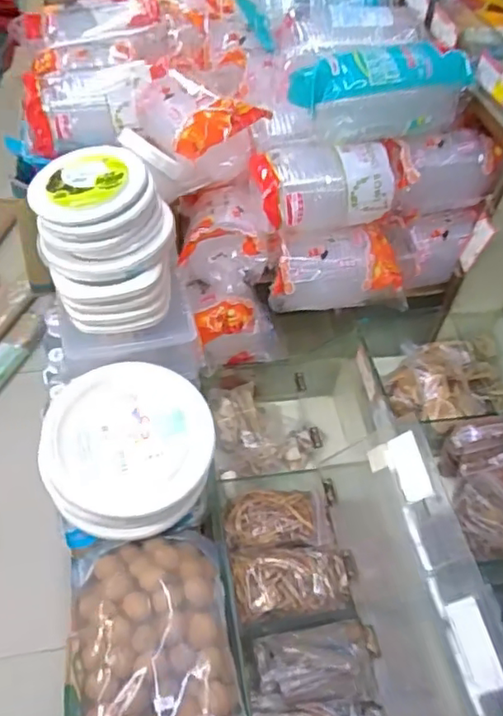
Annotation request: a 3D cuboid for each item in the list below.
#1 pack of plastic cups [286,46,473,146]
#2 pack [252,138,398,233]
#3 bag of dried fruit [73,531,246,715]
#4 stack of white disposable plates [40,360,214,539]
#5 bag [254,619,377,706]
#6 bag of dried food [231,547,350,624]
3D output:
[{"bbox_3d":[0.179,-0.368,0.861,0.231,0.108,0.071,-6,51,-11],"label":"pack of plastic cups"},{"bbox_3d":[0.107,-0.248,0.885,0.209,0.090,0.089,-7,51,-12],"label":"pack"},{"bbox_3d":[-0.110,0.356,0.727,0.208,0.067,0.315,-4,51,-10],"label":"bag of dried fruit"},{"bbox_3d":[-0.167,0.127,0.844,0.230,0.098,0.230,-6,66,-4],"label":"stack of white disposable plates"},{"bbox_3d":[0.080,0.383,0.767,0.138,0.025,0.089,-4,51,-9],"label":"bag"},{"bbox_3d":[0.053,0.298,0.828,0.149,0.045,0.096,-2,51,-8],"label":"bag of dried food"}]

